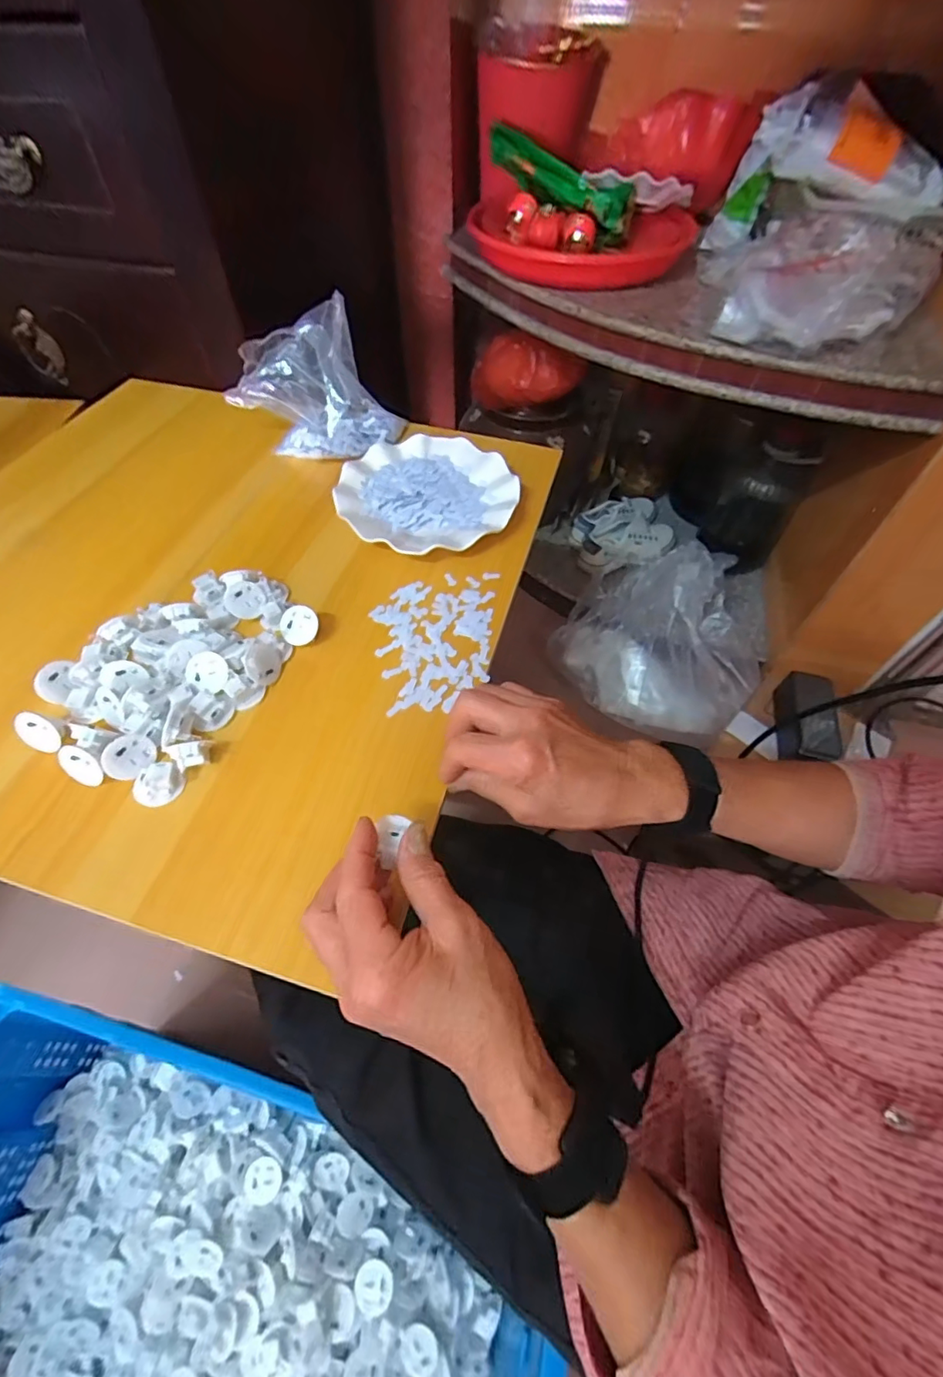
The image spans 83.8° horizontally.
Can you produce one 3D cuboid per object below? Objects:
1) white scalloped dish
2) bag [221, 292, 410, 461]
[{"bbox_3d":[-0.043,-0.205,0.551,0.179,0.024,0.173,1,55,-1],"label":"white scalloped dish"},{"bbox_3d":[-0.173,-0.334,0.583,0.181,0.109,0.112,-19,58,-14],"label":"bag"}]

